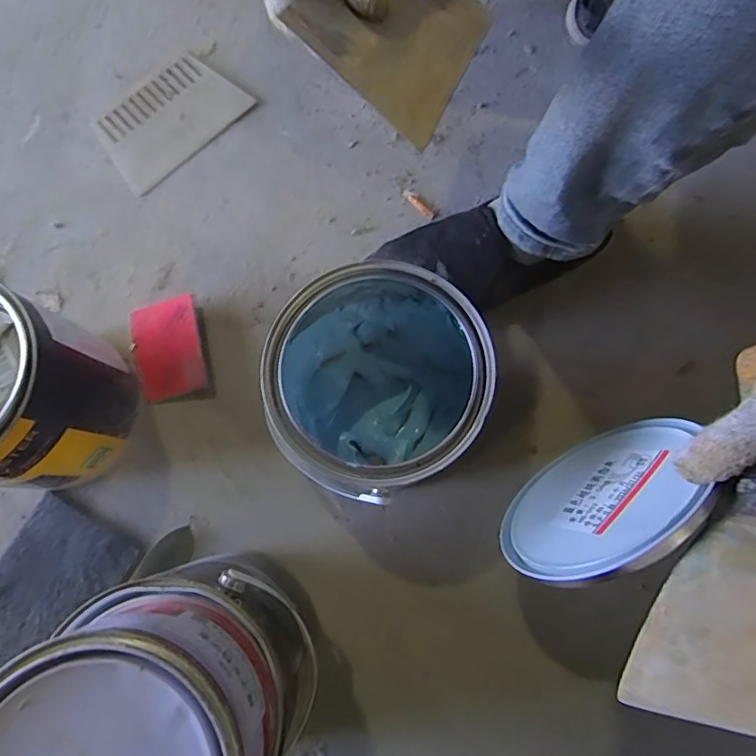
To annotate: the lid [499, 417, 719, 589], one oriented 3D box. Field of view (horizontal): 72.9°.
[{"bbox_3d":[0.147,0.079,0.339,0.138,0.141,0.010,-39,97,-6],"label":"lid"}]

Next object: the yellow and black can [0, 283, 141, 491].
[{"bbox_3d":[-0.302,0.013,0.420,0.143,0.155,0.146,0,76,2],"label":"yellow and black can"}]

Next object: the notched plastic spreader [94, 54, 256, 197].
[{"bbox_3d":[-0.234,-0.290,0.573,0.159,0.008,0.105,-44,80,-6],"label":"notched plastic spreader"}]

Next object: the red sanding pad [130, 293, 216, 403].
[{"bbox_3d":[-0.206,-0.028,0.506,0.072,0.020,0.106,-15,76,-2],"label":"red sanding pad"}]

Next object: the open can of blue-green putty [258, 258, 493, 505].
[{"bbox_3d":[0.000,0.012,0.422,0.153,0.147,0.159,0,76,2],"label":"open can of blue-green putty"}]

